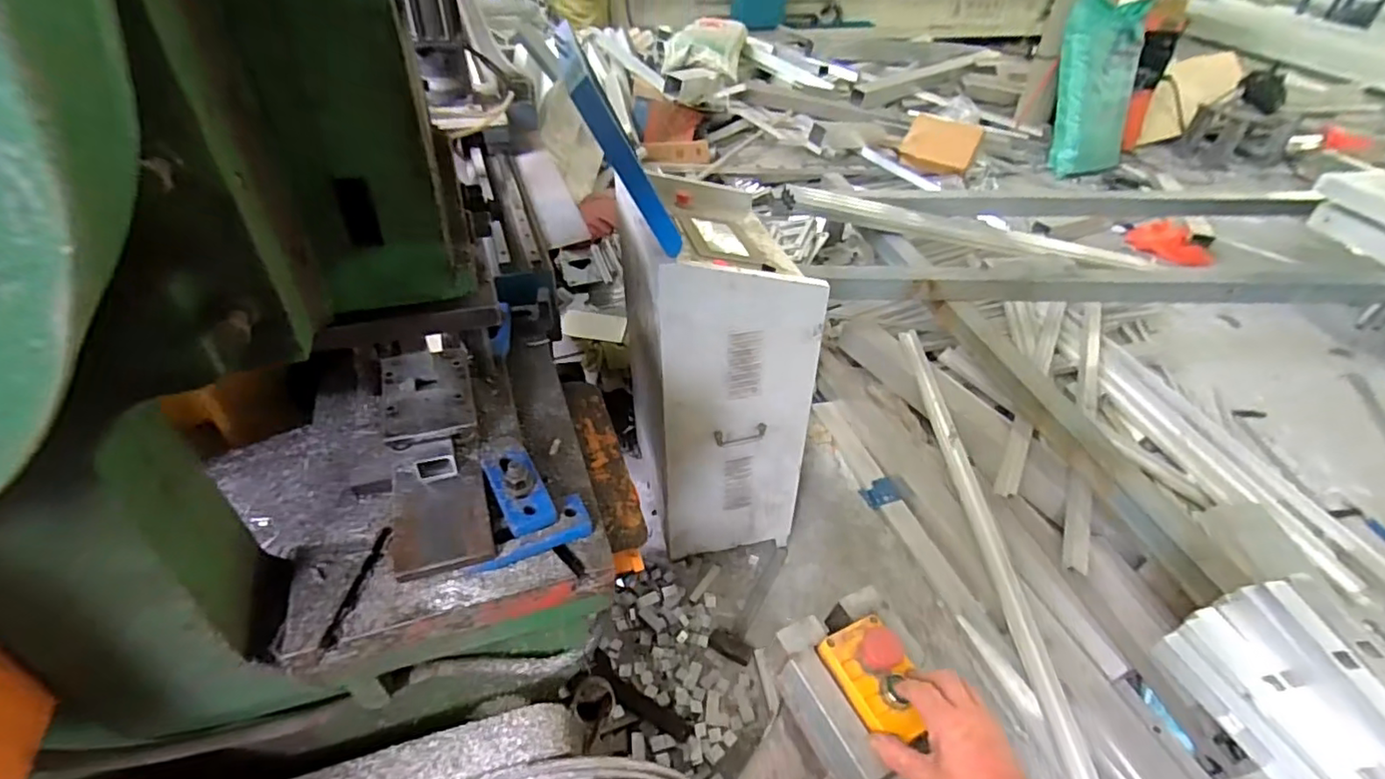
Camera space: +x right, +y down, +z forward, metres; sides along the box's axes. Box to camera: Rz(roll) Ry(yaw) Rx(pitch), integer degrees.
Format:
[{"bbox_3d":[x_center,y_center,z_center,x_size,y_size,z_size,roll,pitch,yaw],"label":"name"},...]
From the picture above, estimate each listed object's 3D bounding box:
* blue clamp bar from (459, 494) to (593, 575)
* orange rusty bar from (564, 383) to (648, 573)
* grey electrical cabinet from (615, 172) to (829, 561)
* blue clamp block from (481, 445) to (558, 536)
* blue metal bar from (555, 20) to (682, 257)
[{"bbox_3d":[-0.181,0.162,0.683,0.135,0.019,0.055,-16,44,-20],"label":"blue clamp bar"},{"bbox_3d":[-0.138,0.123,0.952,0.068,0.084,0.332,-12,43,-16],"label":"orange rusty bar"},{"bbox_3d":[0.028,-0.050,1.491,0.326,0.794,0.473,-12,43,-15],"label":"grey electrical cabinet"},{"bbox_3d":[-0.202,0.101,0.703,0.055,0.044,0.125,-19,45,-22],"label":"blue clamp block"},{"bbox_3d":[-0.108,-0.360,0.945,0.047,0.366,0.025,-24,41,10],"label":"blue metal bar"}]

